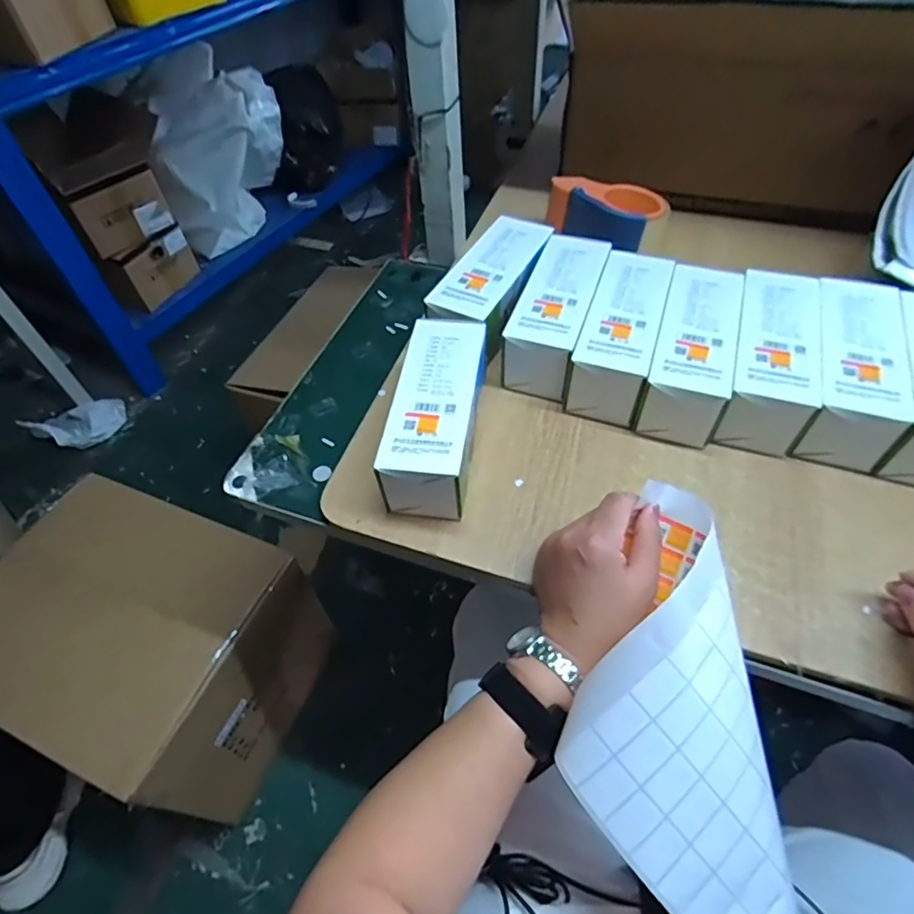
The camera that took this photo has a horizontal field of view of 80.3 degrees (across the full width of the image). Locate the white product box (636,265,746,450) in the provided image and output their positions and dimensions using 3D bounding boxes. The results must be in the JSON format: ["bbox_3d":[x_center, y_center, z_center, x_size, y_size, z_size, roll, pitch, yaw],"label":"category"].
[{"bbox_3d":[0.229,-0.102,0.531,0.067,0.070,0.174,15,54,14],"label":"white product box"}]

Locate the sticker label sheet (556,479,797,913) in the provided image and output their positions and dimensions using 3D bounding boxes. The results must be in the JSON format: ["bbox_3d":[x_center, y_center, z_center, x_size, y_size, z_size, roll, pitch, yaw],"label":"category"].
[{"bbox_3d":[0.133,0.162,0.361,0.126,0.108,0.279,-4,52,0],"label":"sticker label sheet"}]

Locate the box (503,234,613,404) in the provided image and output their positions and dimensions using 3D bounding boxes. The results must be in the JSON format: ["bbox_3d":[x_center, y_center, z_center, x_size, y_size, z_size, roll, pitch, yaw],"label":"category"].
[{"bbox_3d":[0.107,-0.151,0.576,0.070,0.071,0.184,16,55,15],"label":"box"}]

